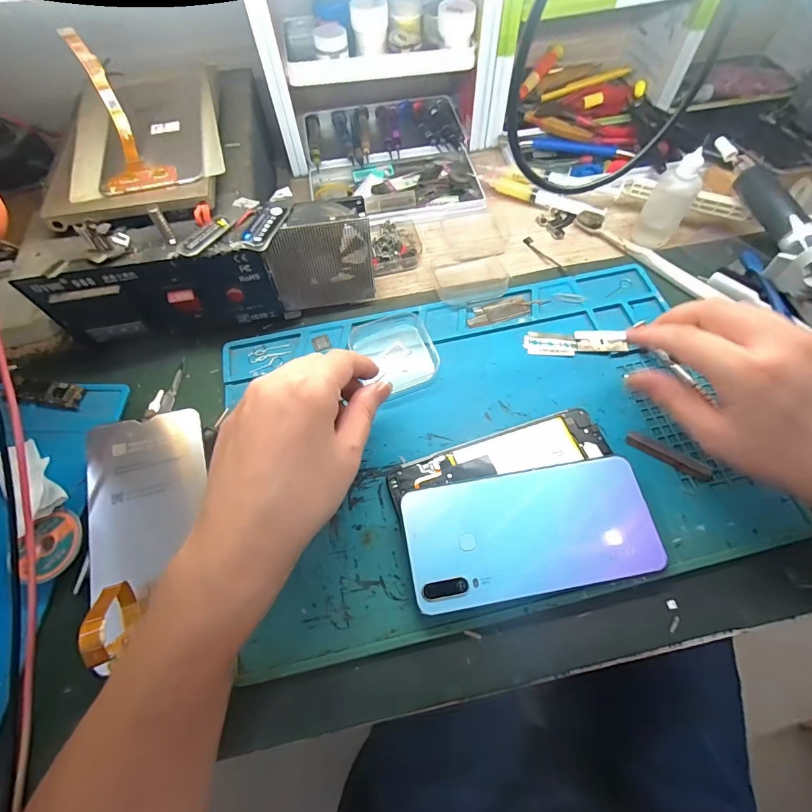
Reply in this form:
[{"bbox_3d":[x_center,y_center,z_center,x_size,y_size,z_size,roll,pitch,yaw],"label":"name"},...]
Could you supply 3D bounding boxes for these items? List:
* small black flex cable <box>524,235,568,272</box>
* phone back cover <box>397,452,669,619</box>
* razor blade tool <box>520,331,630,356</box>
[{"bbox_3d":[0.133,-0.146,0.393,0.010,0.004,0.055,-29,66,-12],"label":"small black flex cable"},{"bbox_3d":[0.078,0.078,0.256,0.152,0.006,0.072,-9,71,-5],"label":"phone back cover"},{"bbox_3d":[0.137,-0.052,0.333,0.079,0.004,0.023,-2,63,6],"label":"razor blade tool"}]

